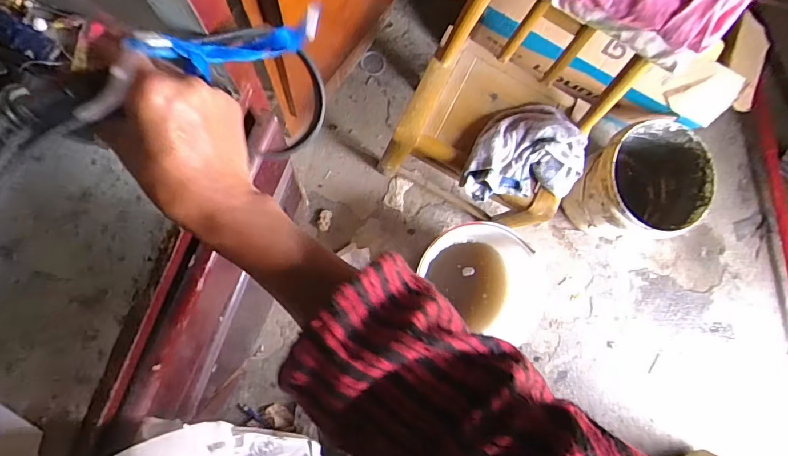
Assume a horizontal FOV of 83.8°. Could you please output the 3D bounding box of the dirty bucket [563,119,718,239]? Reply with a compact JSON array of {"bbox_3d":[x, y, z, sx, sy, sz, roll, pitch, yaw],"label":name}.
[{"bbox_3d":[0.591,-0.112,1.089,0.241,0.252,0.257,1,85,-8],"label":"dirty bucket"}]

